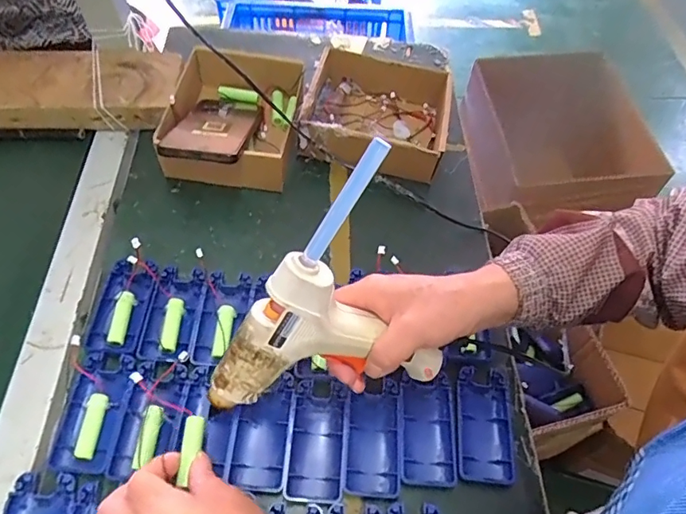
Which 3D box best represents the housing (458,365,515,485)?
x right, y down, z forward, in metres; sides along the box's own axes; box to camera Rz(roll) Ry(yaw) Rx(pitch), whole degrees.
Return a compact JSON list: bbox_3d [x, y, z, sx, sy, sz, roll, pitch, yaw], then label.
[{"bbox_3d":[0.122,0.143,0.431,0.045,0.010,0.094,7,57,0],"label":"housing"}]

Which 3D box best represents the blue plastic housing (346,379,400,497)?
[{"bbox_3d":[0.025,0.149,0.416,0.041,0.013,0.089,5,57,-1],"label":"blue plastic housing"}]

